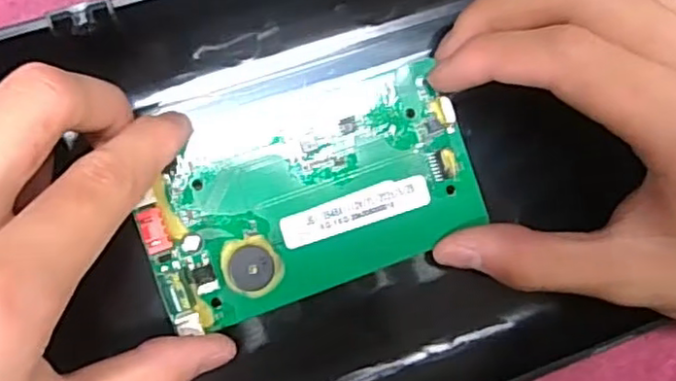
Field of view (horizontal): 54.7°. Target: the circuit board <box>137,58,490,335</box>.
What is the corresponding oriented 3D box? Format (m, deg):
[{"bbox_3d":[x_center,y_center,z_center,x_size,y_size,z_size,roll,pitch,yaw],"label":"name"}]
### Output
[{"bbox_3d":[-0.008,-0.001,0.206,0.103,0.009,0.066,-16,90,-9],"label":"circuit board"}]

